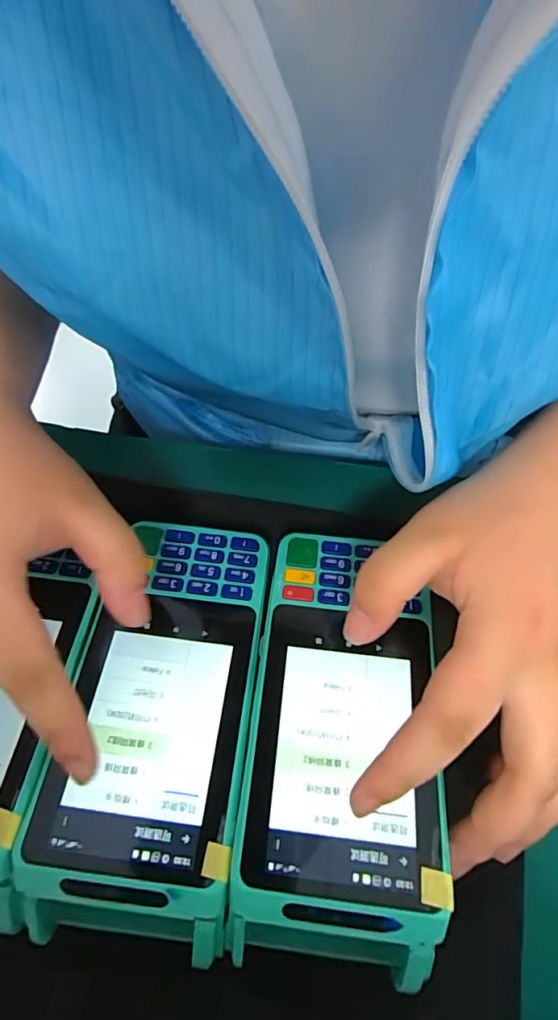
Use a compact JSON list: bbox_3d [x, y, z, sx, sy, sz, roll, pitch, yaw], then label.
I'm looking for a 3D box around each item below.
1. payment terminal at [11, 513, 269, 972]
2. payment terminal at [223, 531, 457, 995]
[{"bbox_3d":[-0.048,0.083,0.209,0.073,0.034,0.156,8,60,4],"label":"payment terminal"},{"bbox_3d":[0.028,0.086,0.203,0.080,0.030,0.157,2,59,2],"label":"payment terminal"}]

